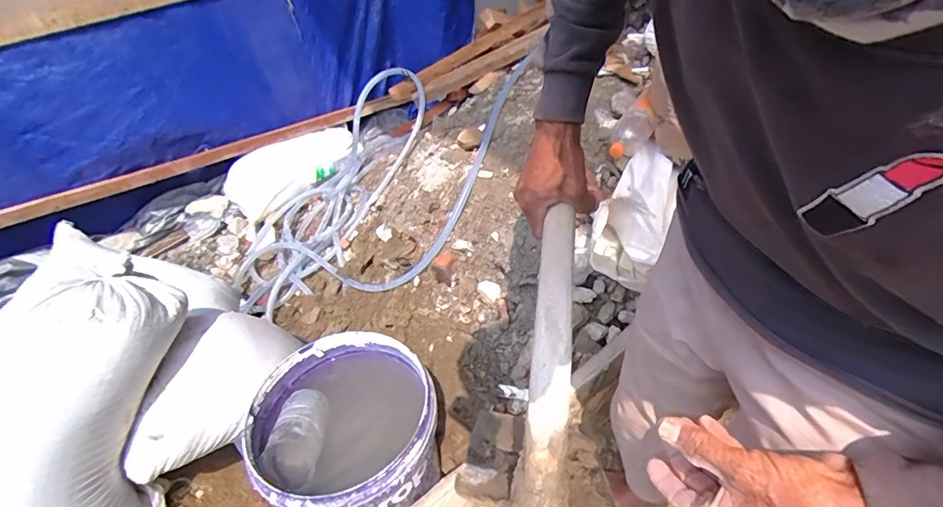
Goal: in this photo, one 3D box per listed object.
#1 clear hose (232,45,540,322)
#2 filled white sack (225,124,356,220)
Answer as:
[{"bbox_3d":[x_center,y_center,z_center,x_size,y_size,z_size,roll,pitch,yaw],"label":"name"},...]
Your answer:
[{"bbox_3d":[-0.309,-0.208,1.453,0.777,0.384,0.888,11,45,20],"label":"clear hose"},{"bbox_3d":[-0.669,-0.336,1.749,0.525,0.133,0.250,-33,47,-25],"label":"filled white sack"}]

